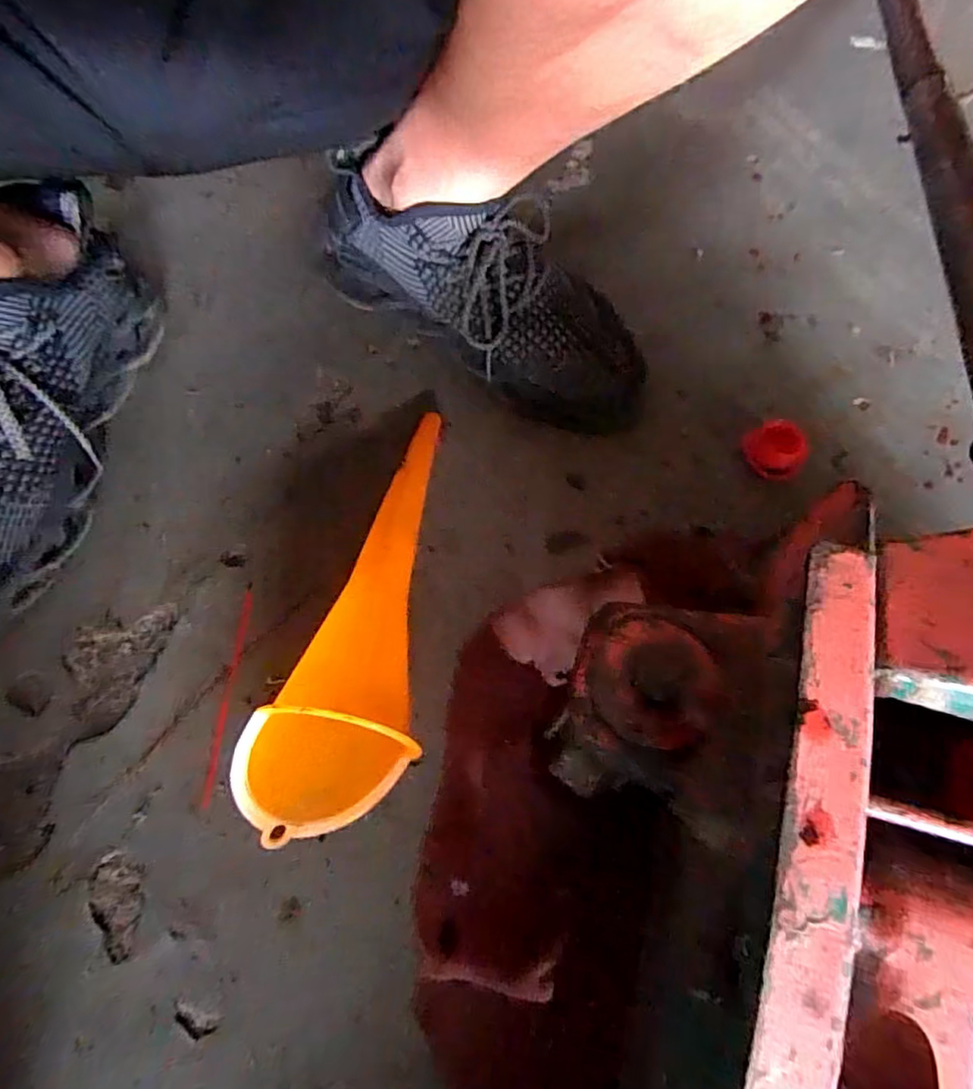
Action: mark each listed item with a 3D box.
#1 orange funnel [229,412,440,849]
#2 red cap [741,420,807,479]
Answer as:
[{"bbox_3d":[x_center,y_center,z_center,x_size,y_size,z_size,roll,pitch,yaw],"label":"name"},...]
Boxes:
[{"bbox_3d":[-0.050,0.026,0.329,0.070,0.084,0.254,18,64,6],"label":"orange funnel"},{"bbox_3d":[0.200,-0.065,0.426,0.038,0.024,0.039,1,64,-2],"label":"red cap"}]

